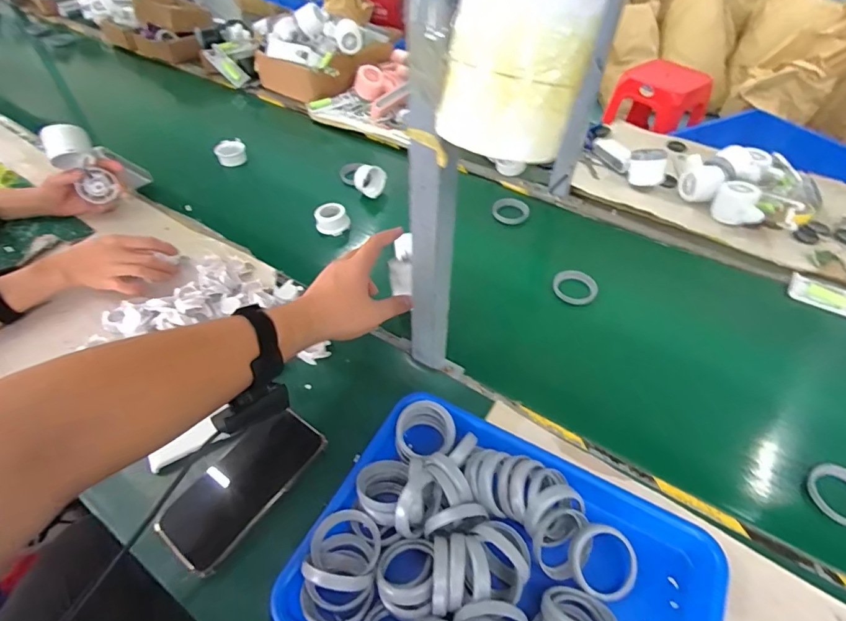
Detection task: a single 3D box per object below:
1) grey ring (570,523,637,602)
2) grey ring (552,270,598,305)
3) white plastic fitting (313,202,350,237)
[{"bbox_3d":[0.155,0.216,0.385,0.052,0.010,0.057,-1,71,3],"label":"grey ring"},{"bbox_3d":[0.222,-0.034,0.655,0.061,0.009,0.067,1,48,-1],"label":"grey ring"},{"bbox_3d":[-0.150,-0.150,0.739,0.048,0.033,0.046,-28,54,-24],"label":"white plastic fitting"}]

